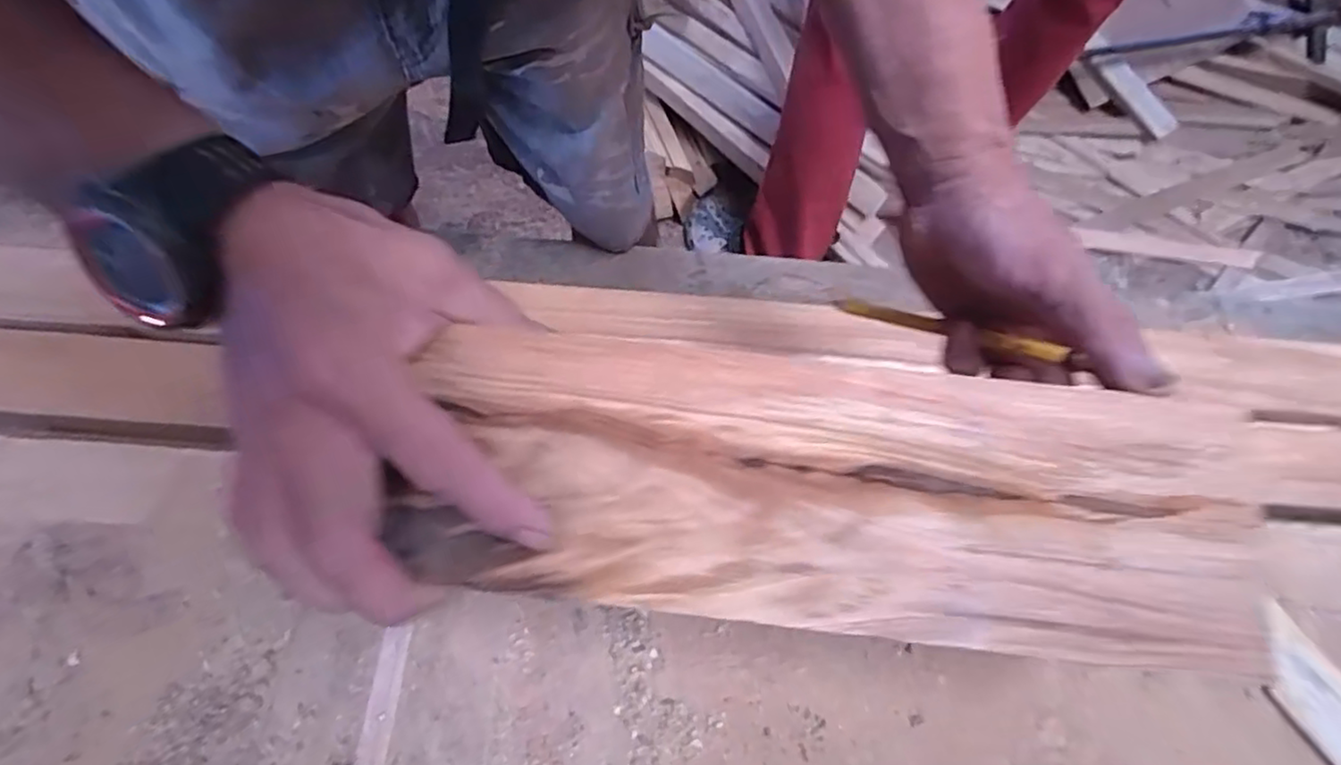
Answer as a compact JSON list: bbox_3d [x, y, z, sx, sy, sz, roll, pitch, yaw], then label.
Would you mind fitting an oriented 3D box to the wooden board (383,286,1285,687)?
[{"bbox_3d":[0.059,0.031,0.254,0.312,0.024,0.121,9,66,3],"label":"wooden board"}]

